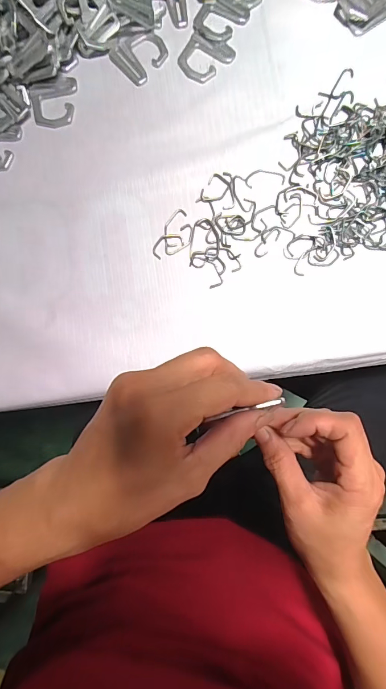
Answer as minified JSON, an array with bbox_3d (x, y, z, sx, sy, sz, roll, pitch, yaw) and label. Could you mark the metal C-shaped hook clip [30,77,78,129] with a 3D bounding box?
[{"bbox_3d":[-0.138,-0.243,0.356,0.046,0.005,0.048,-8,85,1],"label":"metal C-shaped hook clip"}]

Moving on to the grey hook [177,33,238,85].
[{"bbox_3d":[0.012,-0.284,0.351,0.046,0.004,0.047,32,86,4],"label":"grey hook"}]

